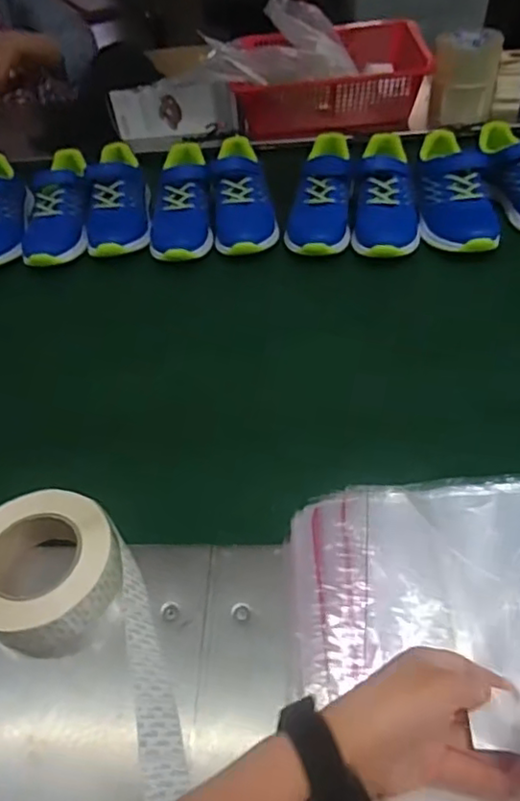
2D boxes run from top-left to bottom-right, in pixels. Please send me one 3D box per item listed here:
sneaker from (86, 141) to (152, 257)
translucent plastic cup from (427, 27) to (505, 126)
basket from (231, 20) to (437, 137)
[{"bbox_3d":[-0.211,-0.313,0.947,0.088,0.082,0.230,-4,62,3],"label":"sneaker"},{"bbox_3d":[0.358,-0.565,1.080,0.109,0.126,0.129,7,48,13],"label":"translucent plastic cup"},{"bbox_3d":[0.125,-0.586,1.115,0.343,0.109,0.232,-7,47,0],"label":"basket"}]

